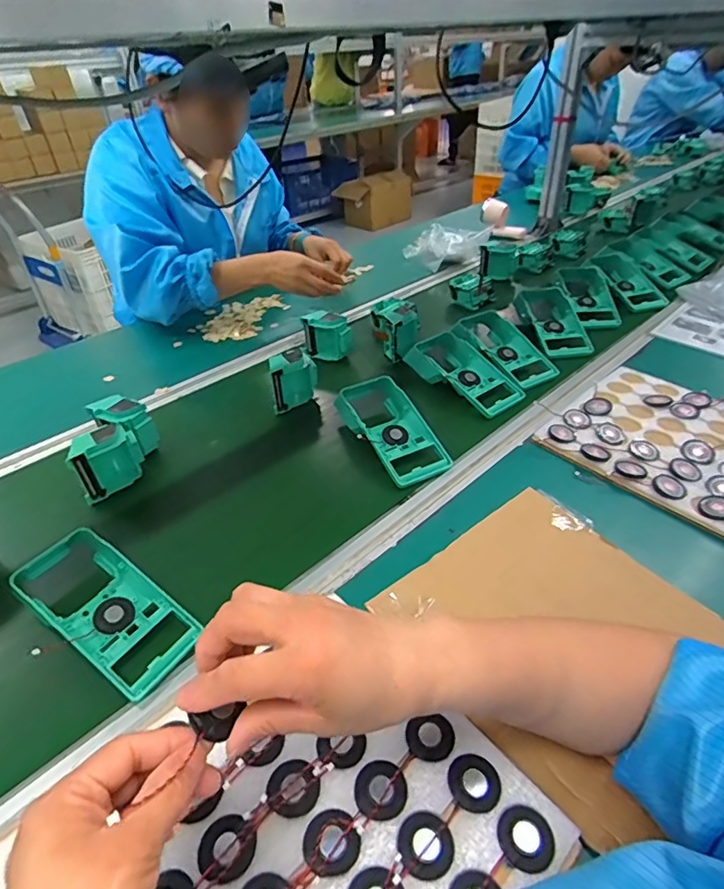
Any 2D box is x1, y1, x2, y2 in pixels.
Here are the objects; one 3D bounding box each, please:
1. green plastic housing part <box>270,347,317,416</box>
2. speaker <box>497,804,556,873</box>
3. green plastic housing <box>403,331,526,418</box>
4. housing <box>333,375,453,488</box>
[{"bbox_3d":[-0.105,-0.096,0.755,0.034,0.079,0.074,30,50,34],"label":"green plastic housing part"},{"bbox_3d":[0.101,0.240,0.313,0.032,0.004,0.032,-2,39,2],"label":"speaker"},{"bbox_3d":[0.156,-0.110,0.779,0.090,0.045,0.192,-28,45,-27],"label":"green plastic housing"},{"bbox_3d":[0.041,-0.022,0.670,0.093,0.055,0.170,-20,42,-19],"label":"housing"}]

